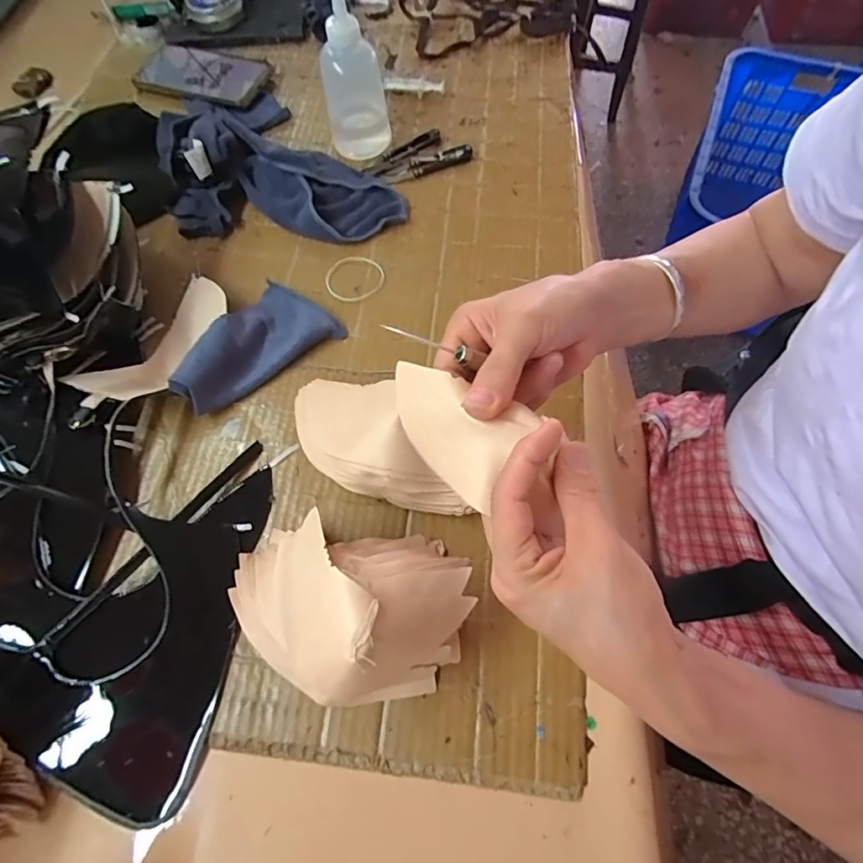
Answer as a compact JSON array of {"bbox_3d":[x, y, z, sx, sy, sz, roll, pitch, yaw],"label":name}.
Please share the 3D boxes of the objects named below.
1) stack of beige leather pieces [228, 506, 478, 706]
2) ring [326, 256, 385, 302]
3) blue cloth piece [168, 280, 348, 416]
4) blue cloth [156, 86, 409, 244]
[{"bbox_3d":[-0.062,0.106,0.307,0.163,0.096,0.107,13,68,8],"label":"stack of beige leather pieces"},{"bbox_3d":[-0.076,-0.151,0.468,0.057,0.004,0.053,-1,67,3],"label":"ring"},{"bbox_3d":[-0.157,-0.074,0.423,0.087,0.034,0.142,35,60,16],"label":"blue cloth piece"},{"bbox_3d":[-0.189,-0.282,0.498,0.184,0.061,0.294,-41,71,-14],"label":"blue cloth"}]

